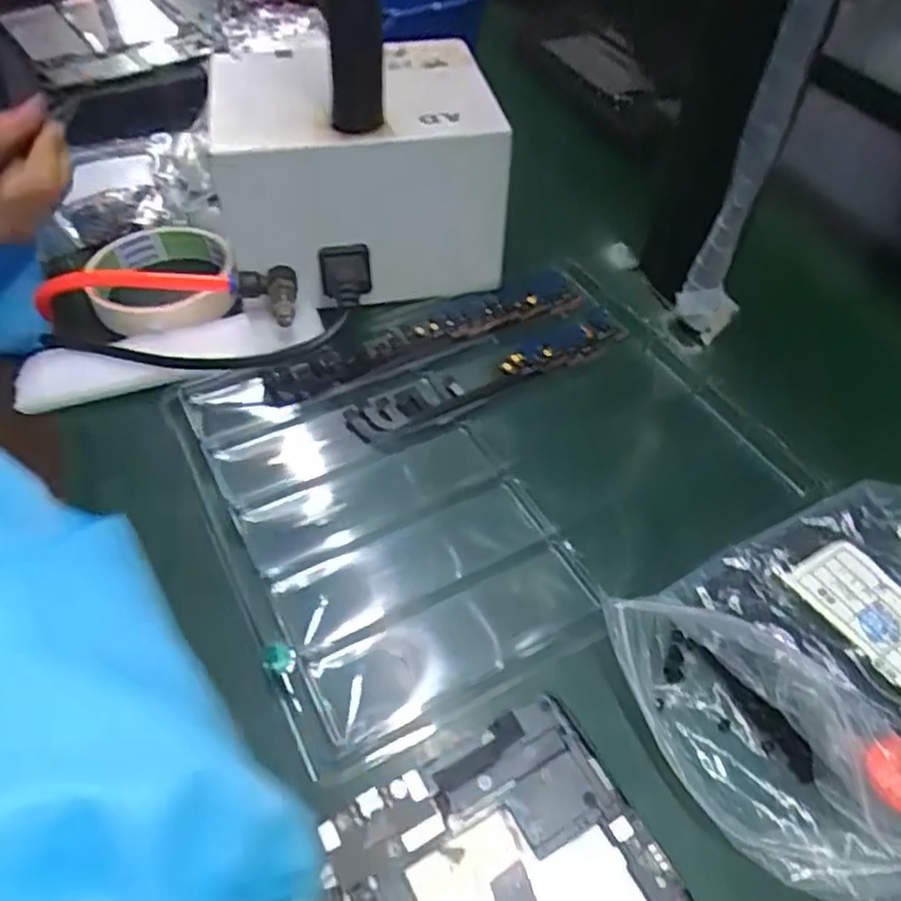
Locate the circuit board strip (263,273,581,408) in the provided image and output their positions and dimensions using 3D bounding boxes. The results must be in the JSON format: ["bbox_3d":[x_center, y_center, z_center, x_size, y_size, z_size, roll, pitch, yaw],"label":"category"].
[{"bbox_3d":[-0.011,-0.068,0.406,0.195,0.005,0.035,-22,55,-20],"label":"circuit board strip"}]

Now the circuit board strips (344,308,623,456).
[{"bbox_3d":[0.025,-0.042,0.395,0.170,0.010,0.034,-26,55,-19],"label":"circuit board strips"}]

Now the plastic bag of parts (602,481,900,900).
[{"bbox_3d":[0.164,0.088,0.273,0.169,0.027,0.141,-23,55,-21],"label":"plastic bag of parts"}]

